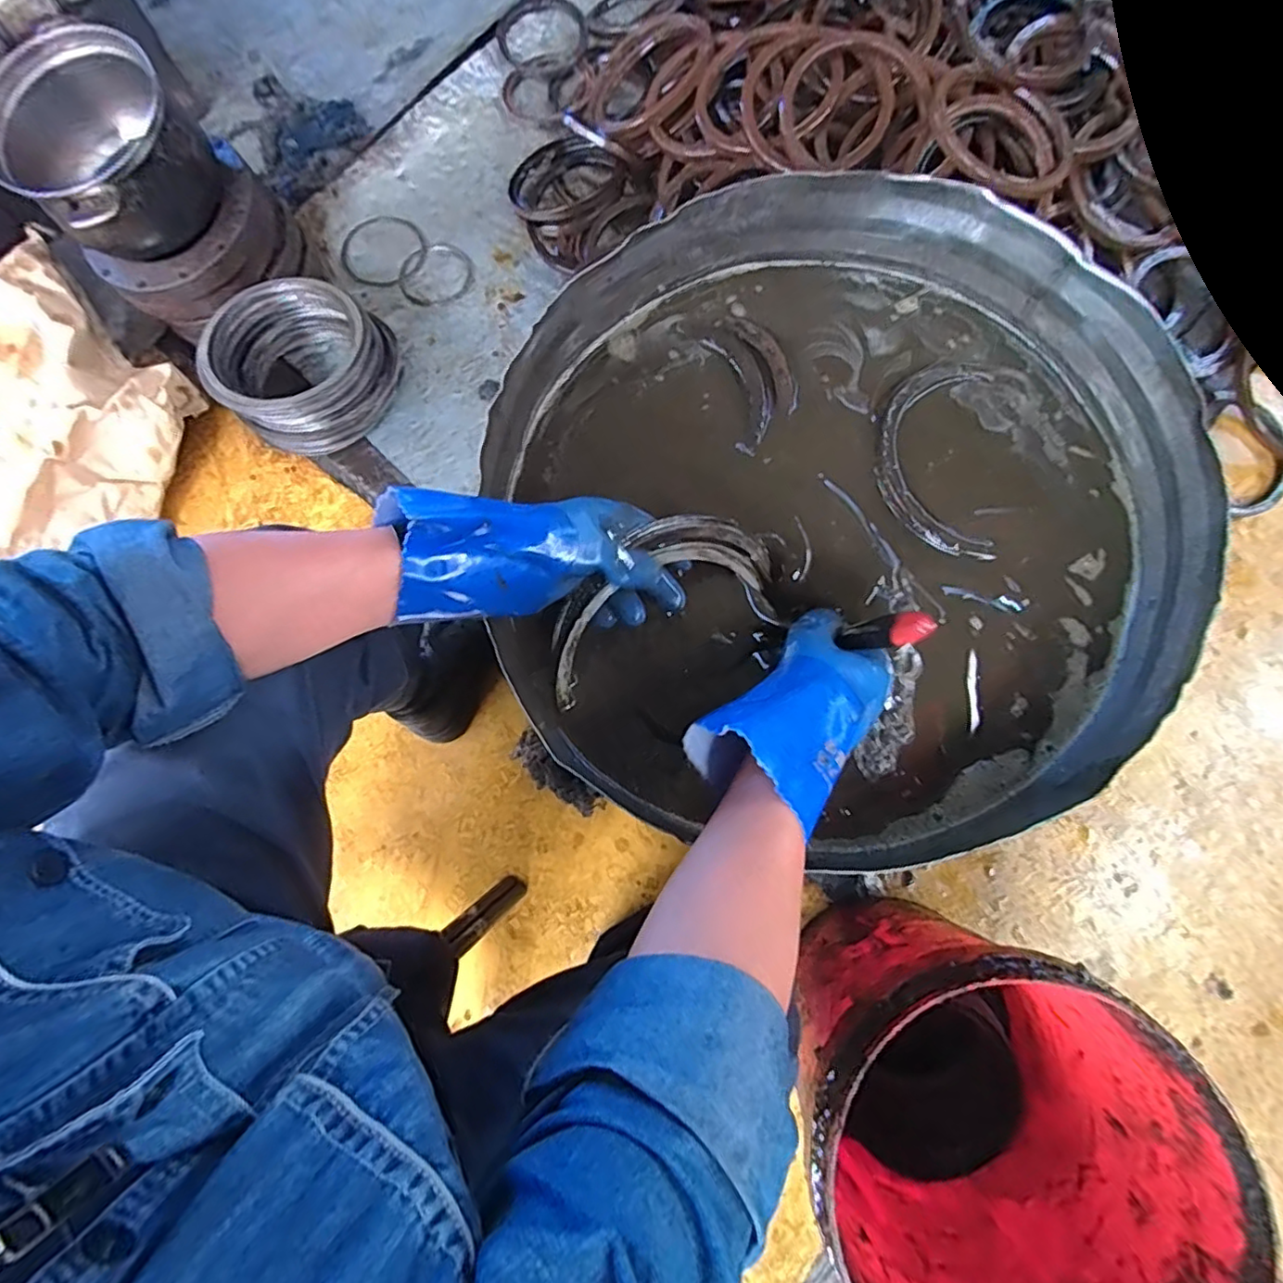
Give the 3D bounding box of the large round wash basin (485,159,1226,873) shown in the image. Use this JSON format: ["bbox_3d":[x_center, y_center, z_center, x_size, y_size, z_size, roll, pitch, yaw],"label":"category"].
[{"bbox_3d":[0.166,-0.115,0.521,0.559,0.133,0.549,0,76,0],"label":"large round wash basin"}]

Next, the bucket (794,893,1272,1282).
[{"bbox_3d":[0.282,0.414,0.547,0.283,0.282,0.284,-1,78,3],"label":"bucket"}]

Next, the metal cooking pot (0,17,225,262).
[{"bbox_3d":[-0.676,-0.607,0.758,0.221,0.124,0.259,-38,79,-9],"label":"metal cooking pot"}]

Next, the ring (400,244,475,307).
[{"bbox_3d":[-0.338,-0.607,0.988,0.124,0.009,0.123,0,76,0],"label":"ring"}]

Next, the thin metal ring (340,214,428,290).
[{"bbox_3d":[-0.428,-0.653,1.000,0.144,0.009,0.146,0,76,0],"label":"thin metal ring"}]

